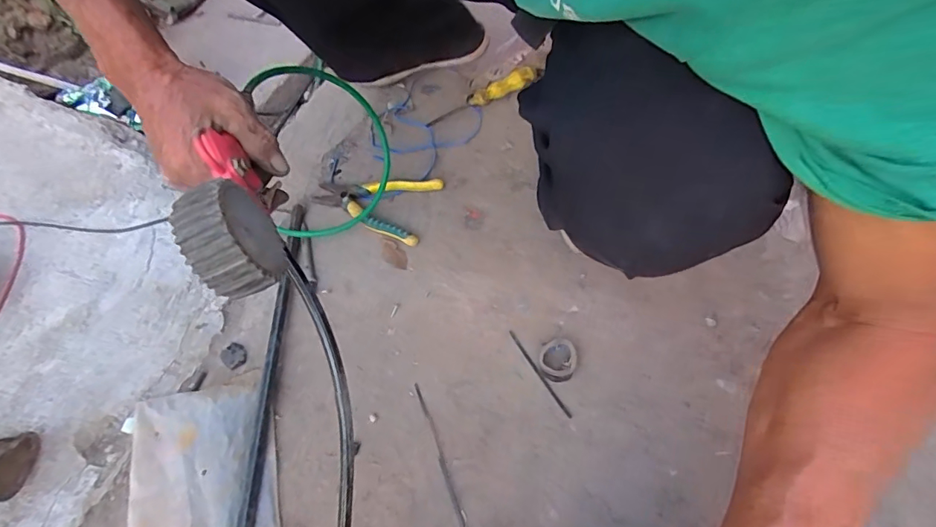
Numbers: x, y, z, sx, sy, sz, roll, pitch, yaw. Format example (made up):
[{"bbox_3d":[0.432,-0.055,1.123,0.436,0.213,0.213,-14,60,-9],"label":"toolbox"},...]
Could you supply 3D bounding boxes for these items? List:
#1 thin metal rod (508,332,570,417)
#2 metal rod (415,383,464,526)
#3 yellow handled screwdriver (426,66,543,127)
[{"bbox_3d":[0.073,0.113,0.502,0.004,0.004,0.111,-28,55,-10],"label":"thin metal rod"},{"bbox_3d":[-0.028,0.188,0.470,0.007,0.006,0.156,-21,54,-5],"label":"metal rod"},{"bbox_3d":[0.027,-0.273,0.766,0.203,0.027,0.034,-25,54,-8],"label":"yellow handled screwdriver"}]

